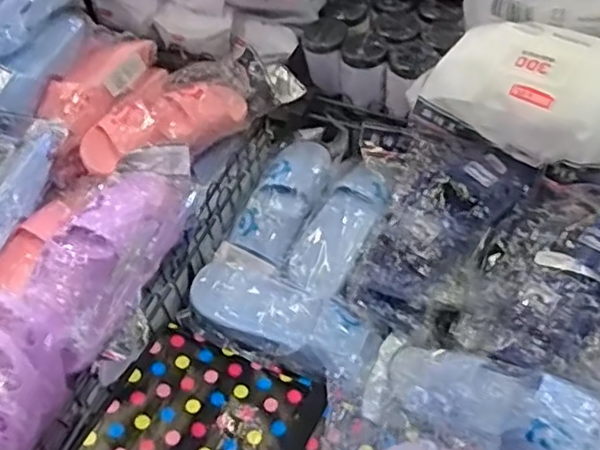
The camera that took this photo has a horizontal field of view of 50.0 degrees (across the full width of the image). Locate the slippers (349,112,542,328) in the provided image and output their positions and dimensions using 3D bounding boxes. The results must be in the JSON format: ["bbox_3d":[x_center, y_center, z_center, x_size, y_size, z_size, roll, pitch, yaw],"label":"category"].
[{"bbox_3d":[0.199,0.003,0.931,0.188,0.112,0.300,20,56,19],"label":"slippers"}]

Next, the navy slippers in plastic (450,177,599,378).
[{"bbox_3d":[0.357,0.067,0.860,0.206,0.100,0.297,25,58,22],"label":"navy slippers in plastic"}]

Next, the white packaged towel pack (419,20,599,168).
[{"bbox_3d":[0.343,-0.207,0.955,0.284,0.096,0.195,20,56,19],"label":"white packaged towel pack"}]

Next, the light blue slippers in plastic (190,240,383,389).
[{"bbox_3d":[-0.024,0.118,0.893,0.293,0.053,0.117,28,59,23],"label":"light blue slippers in plastic"}]

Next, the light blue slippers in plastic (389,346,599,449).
[{"bbox_3d":[0.233,0.213,0.761,0.295,0.082,0.121,16,54,32],"label":"light blue slippers in plastic"}]

